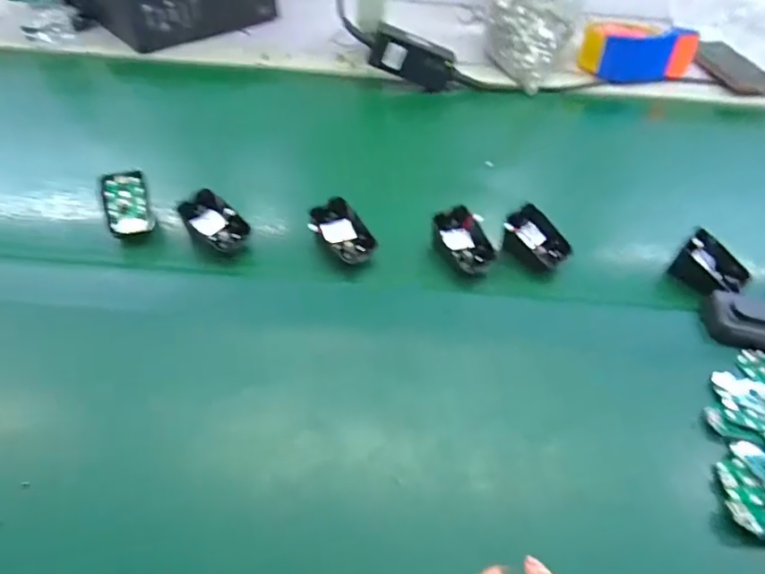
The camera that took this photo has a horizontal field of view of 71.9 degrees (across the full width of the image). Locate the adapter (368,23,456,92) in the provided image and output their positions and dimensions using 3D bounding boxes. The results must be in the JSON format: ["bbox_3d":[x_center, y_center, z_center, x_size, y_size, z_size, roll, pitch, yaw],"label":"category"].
[{"bbox_3d":[0.042,-0.308,0.716,0.115,0.057,0.043,22,51,-3],"label":"adapter"}]

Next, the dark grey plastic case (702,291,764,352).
[{"bbox_3d":[0.345,0.032,0.464,0.100,0.026,0.047,10,50,7],"label":"dark grey plastic case"}]

